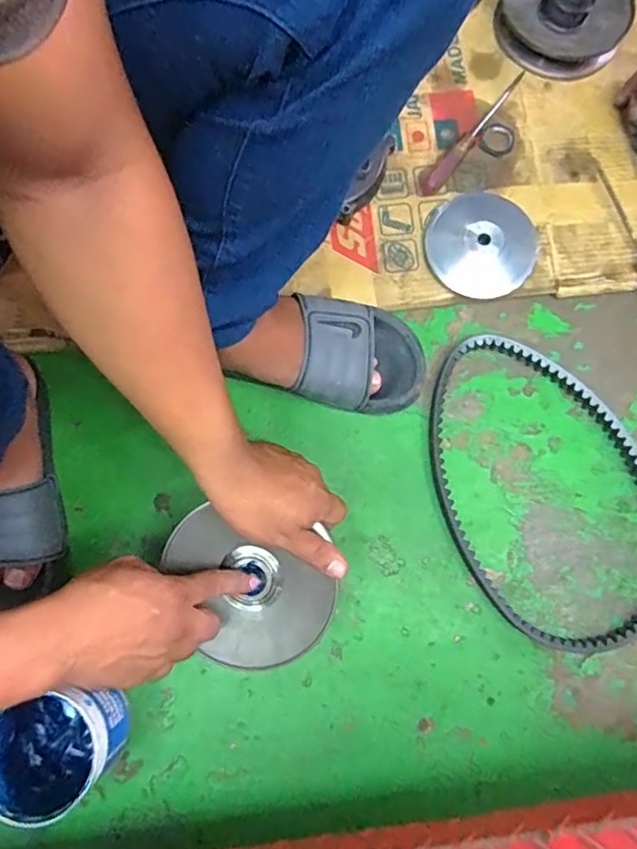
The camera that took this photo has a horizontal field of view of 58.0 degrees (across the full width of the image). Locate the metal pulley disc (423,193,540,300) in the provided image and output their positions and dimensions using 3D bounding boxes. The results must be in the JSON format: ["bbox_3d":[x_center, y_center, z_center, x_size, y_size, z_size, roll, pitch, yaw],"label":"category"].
[{"bbox_3d":[0.180,-0.203,0.640,0.116,0.019,0.122,0,80,0],"label":"metal pulley disc"}]

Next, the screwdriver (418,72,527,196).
[{"bbox_3d":[0.182,-0.339,0.660,0.019,0.024,0.199,39,82,7],"label":"screwdriver"}]

